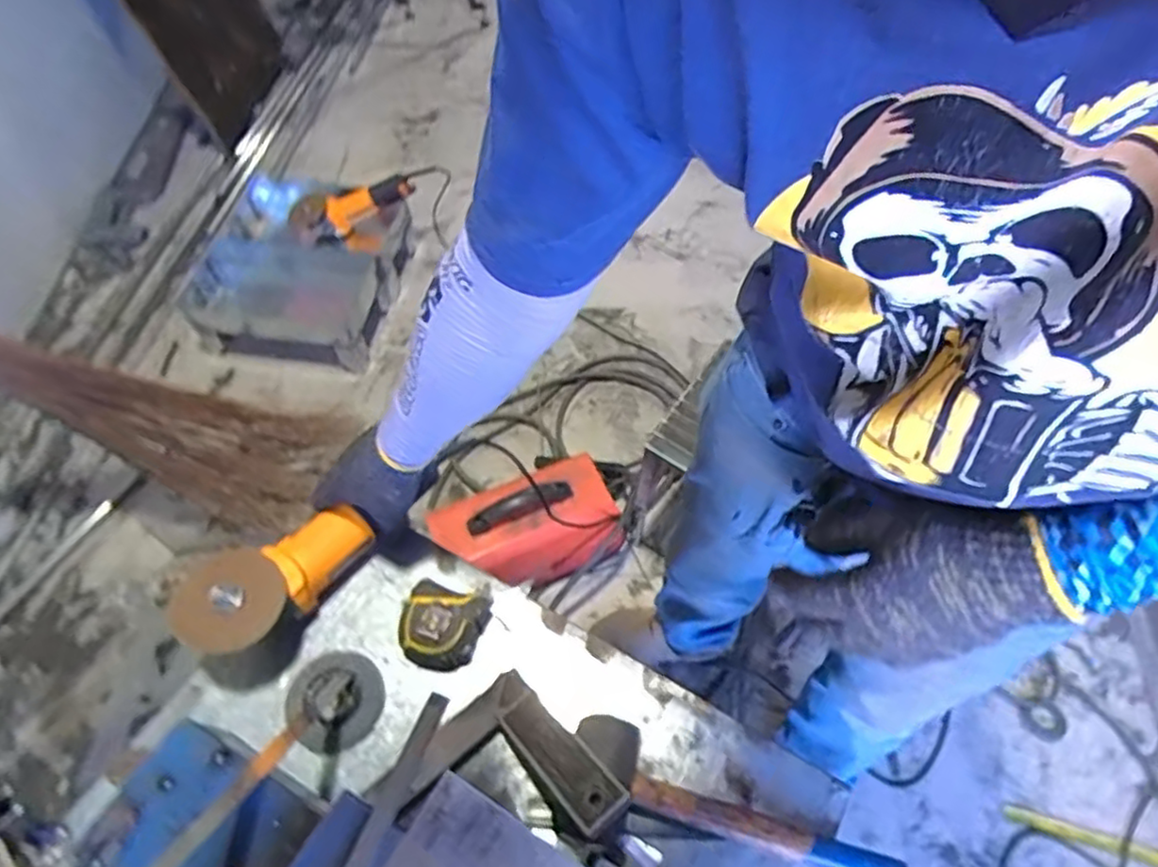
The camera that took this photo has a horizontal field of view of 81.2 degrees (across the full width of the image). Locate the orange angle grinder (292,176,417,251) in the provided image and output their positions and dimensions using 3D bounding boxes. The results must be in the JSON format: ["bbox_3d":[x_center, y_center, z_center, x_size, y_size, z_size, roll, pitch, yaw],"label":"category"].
[{"bbox_3d":[-0.548,-0.533,1.631,0.307,0.104,0.174,-20,58,5],"label":"orange angle grinder"}]

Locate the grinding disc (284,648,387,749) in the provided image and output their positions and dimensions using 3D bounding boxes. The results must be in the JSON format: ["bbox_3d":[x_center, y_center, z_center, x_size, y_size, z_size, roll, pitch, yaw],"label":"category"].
[{"bbox_3d":[-0.239,0.261,0.661,0.088,0.014,0.090,1,56,-2],"label":"grinding disc"}]

